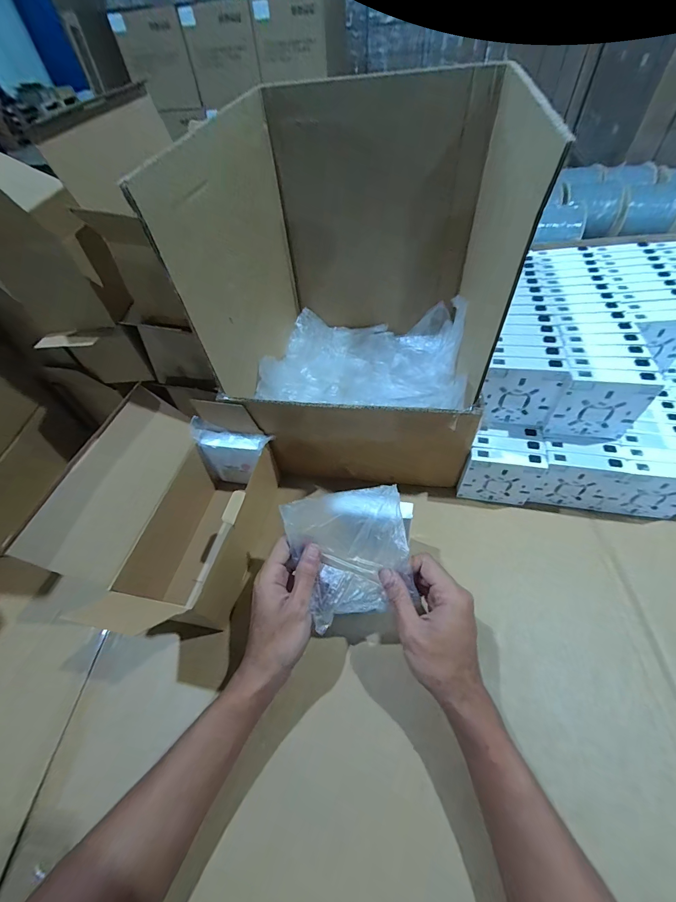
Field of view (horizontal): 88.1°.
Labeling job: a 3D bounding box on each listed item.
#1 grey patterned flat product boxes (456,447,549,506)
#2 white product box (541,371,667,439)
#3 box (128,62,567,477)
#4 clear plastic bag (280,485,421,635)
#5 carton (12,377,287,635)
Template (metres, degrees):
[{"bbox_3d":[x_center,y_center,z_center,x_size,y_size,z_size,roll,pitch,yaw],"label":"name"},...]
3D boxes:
[{"bbox_3d":[0.206,0.034,0.448,0.089,0.083,0.023,6,53,9],"label":"grey patterned flat product boxes"},{"bbox_3d":[0.299,-0.051,0.398,0.093,0.088,0.023,9,54,11],"label":"white product box"},{"bbox_3d":[0.041,-0.188,0.453,0.307,0.349,0.322,7,53,10],"label":"box"},{"bbox_3d":[0.013,0.100,0.346,0.115,0.019,0.122,-17,86,11],"label":"clear plastic bag"},{"bbox_3d":[-0.185,0.069,0.404,0.151,0.160,0.231,7,53,10],"label":"carton"}]

